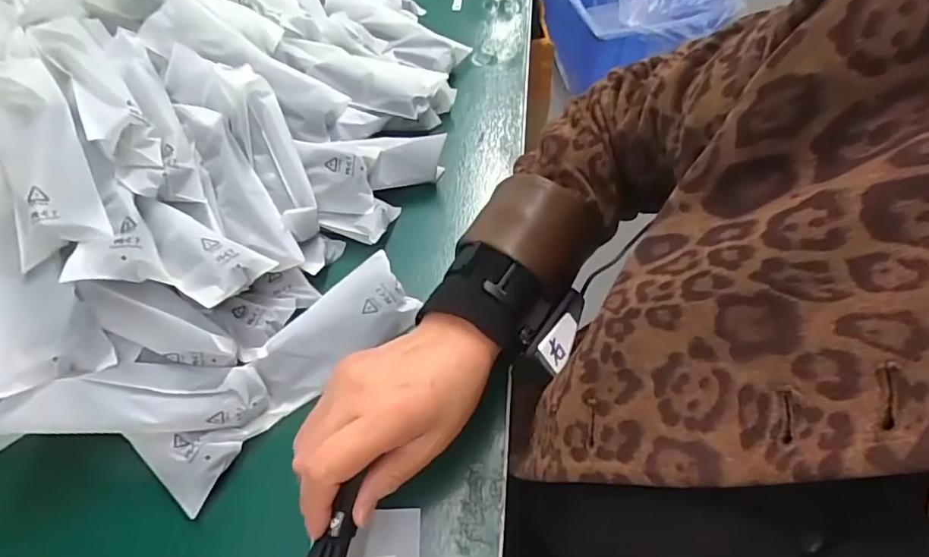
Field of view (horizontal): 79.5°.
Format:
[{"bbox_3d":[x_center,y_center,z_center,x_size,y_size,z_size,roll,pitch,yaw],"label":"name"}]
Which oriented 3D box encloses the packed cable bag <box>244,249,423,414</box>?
[{"bbox_3d":[-0.093,0.040,0.407,0.124,0.034,0.048,-40,65,-21],"label":"packed cable bag"}]

